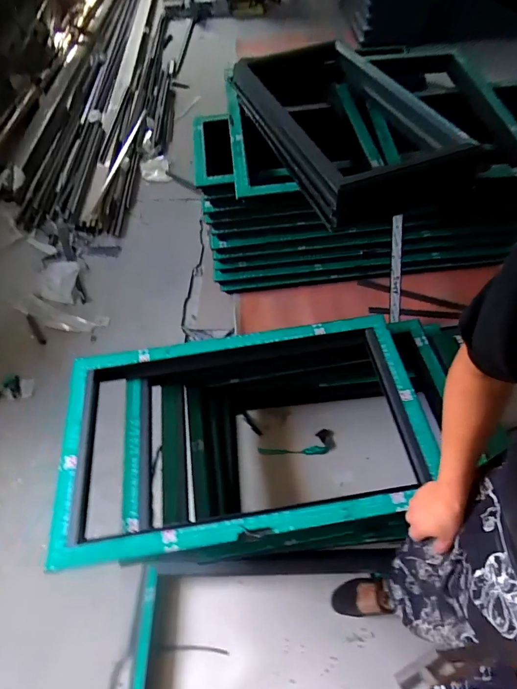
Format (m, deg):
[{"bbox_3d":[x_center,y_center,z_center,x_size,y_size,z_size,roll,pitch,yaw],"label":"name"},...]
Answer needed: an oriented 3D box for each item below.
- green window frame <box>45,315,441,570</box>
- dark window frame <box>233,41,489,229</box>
[{"bbox_3d":[-0.051,0.225,1.092,0.984,0.069,0.582,-9,57,-2],"label":"green window frame"},{"bbox_3d":[0.243,-0.697,1.205,0.412,0.195,0.818,-18,58,-8],"label":"dark window frame"}]

